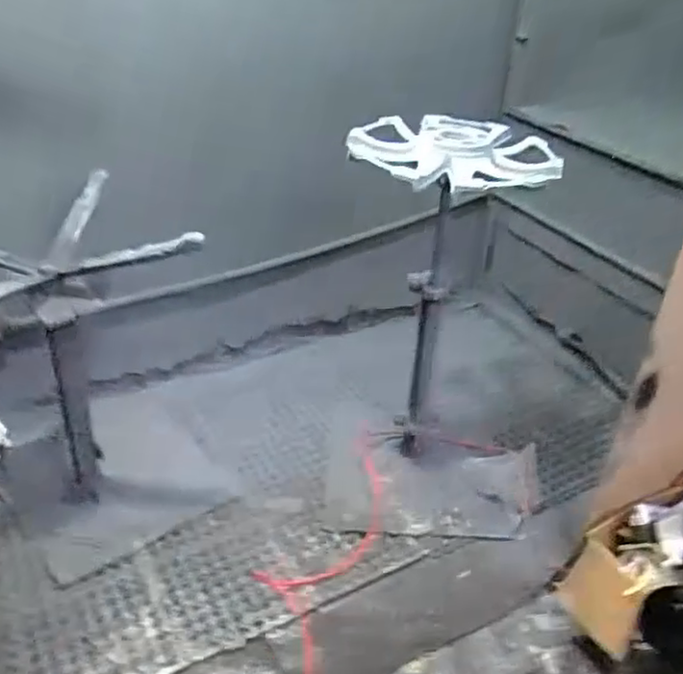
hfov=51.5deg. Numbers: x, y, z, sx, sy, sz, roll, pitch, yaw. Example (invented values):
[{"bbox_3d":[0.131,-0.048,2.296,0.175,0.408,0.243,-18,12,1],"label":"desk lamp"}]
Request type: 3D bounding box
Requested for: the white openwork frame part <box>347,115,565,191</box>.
[{"bbox_3d":[0.236,-0.395,1.499,0.429,0.075,0.334,7,34,5],"label":"white openwork frame part"}]

